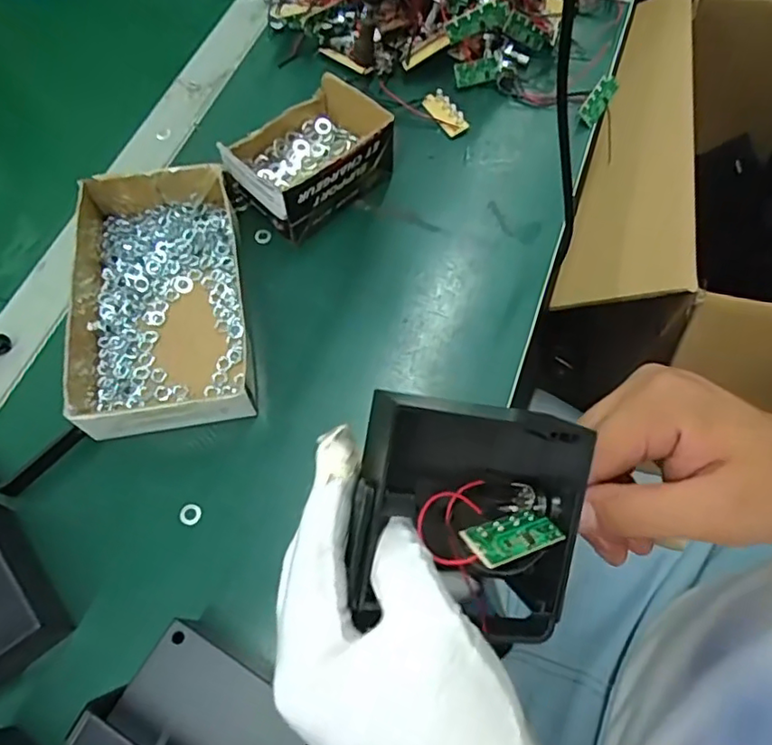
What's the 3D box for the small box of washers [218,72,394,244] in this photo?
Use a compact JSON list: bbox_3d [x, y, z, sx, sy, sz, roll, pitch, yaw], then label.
[{"bbox_3d":[-0.059,-0.157,0.432,0.109,0.050,0.091,-42,71,-18],"label":"small box of washers"}]

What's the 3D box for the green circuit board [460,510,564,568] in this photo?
[{"bbox_3d":[0.052,0.063,0.232,0.051,0.004,0.018,-4,41,-42],"label":"green circuit board"}]

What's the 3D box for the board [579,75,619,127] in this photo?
[{"bbox_3d":[0.173,-0.221,0.480,0.017,0.005,0.045,36,80,-8],"label":"board"}]

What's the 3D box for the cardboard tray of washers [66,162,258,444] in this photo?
[{"bbox_3d":[-0.152,-0.051,0.392,0.113,0.040,0.186,-10,64,-5],"label":"cardboard tray of washers"}]

